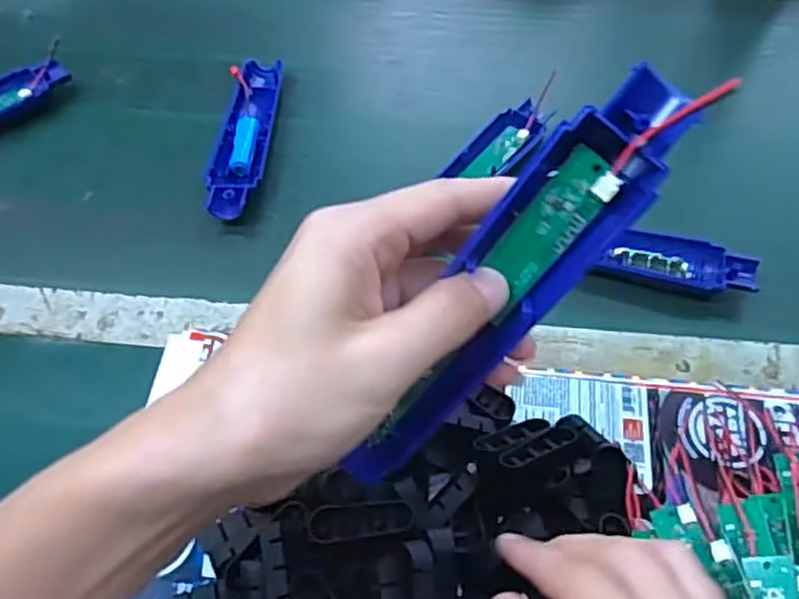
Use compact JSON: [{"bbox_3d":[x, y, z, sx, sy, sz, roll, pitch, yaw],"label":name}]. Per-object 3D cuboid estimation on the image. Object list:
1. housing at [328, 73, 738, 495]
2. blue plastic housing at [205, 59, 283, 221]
[{"bbox_3d":[0.037,-0.004,0.257,0.039,0.014,0.180,41,107,13],"label":"housing"},{"bbox_3d":[-0.115,-0.119,0.548,0.037,0.024,0.169,4,56,1],"label":"blue plastic housing"}]

